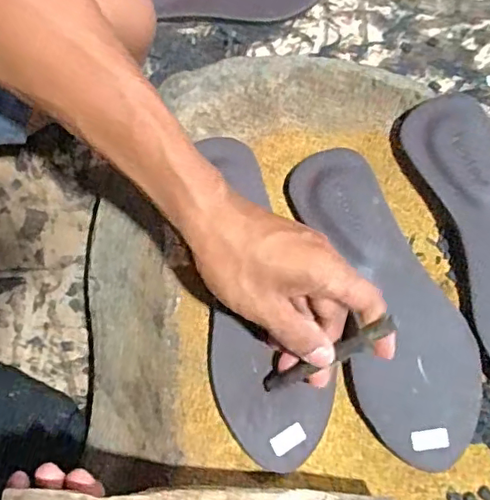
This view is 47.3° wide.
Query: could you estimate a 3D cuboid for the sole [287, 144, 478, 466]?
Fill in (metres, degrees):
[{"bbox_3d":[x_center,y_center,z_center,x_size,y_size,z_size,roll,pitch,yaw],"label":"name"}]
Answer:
[{"bbox_3d":[0.105,0.038,0.421,0.090,0.018,0.240,-20,77,-4],"label":"sole"}]

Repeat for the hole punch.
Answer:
[{"bbox_3d":[0.055,0.072,0.375,0.103,0.015,0.013,-32,77,24],"label":"hole punch"}]

